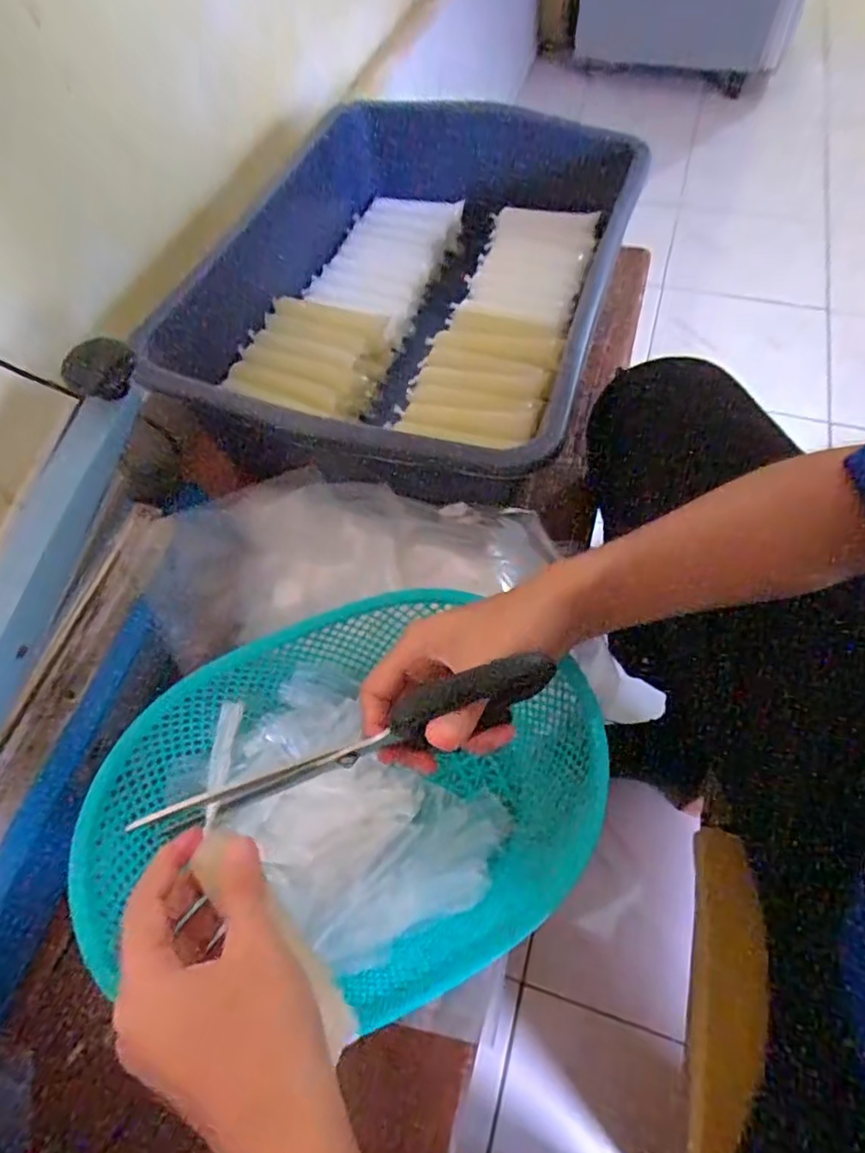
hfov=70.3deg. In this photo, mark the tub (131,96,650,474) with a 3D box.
[{"bbox_3d":[0.009,-0.344,0.663,0.361,0.121,0.512,18,61,13],"label":"tub"}]

